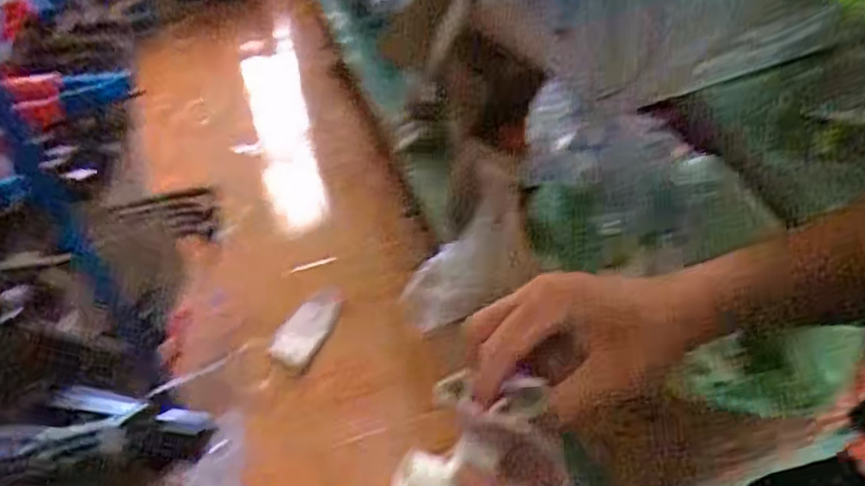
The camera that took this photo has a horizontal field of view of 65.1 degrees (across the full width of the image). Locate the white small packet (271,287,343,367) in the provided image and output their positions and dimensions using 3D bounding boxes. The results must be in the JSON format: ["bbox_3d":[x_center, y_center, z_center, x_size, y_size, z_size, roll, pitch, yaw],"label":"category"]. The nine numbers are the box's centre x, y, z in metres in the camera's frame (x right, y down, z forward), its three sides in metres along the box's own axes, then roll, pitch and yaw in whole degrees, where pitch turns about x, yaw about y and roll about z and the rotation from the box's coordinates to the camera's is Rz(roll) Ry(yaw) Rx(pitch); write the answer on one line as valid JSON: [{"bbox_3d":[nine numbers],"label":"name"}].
[{"bbox_3d":[-0.222,0.154,1.243,0.068,0.025,0.156,29,67,24],"label":"white small packet"}]

